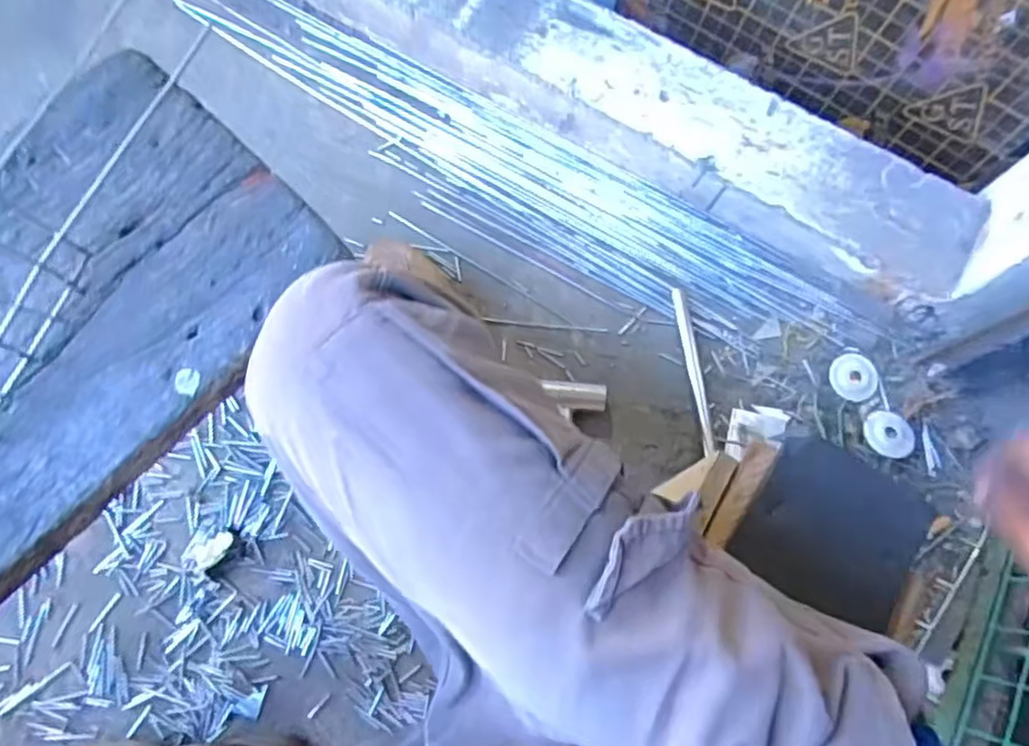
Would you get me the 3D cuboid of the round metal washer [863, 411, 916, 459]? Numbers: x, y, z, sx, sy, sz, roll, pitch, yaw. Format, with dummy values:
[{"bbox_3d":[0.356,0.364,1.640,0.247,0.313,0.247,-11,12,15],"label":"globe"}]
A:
[{"bbox_3d":[0.456,0.076,0.825,0.060,0.006,0.056,0,75,0],"label":"round metal washer"}]

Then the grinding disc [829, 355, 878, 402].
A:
[{"bbox_3d":[0.427,0.006,0.846,0.062,0.012,0.061,0,75,0],"label":"grinding disc"}]

